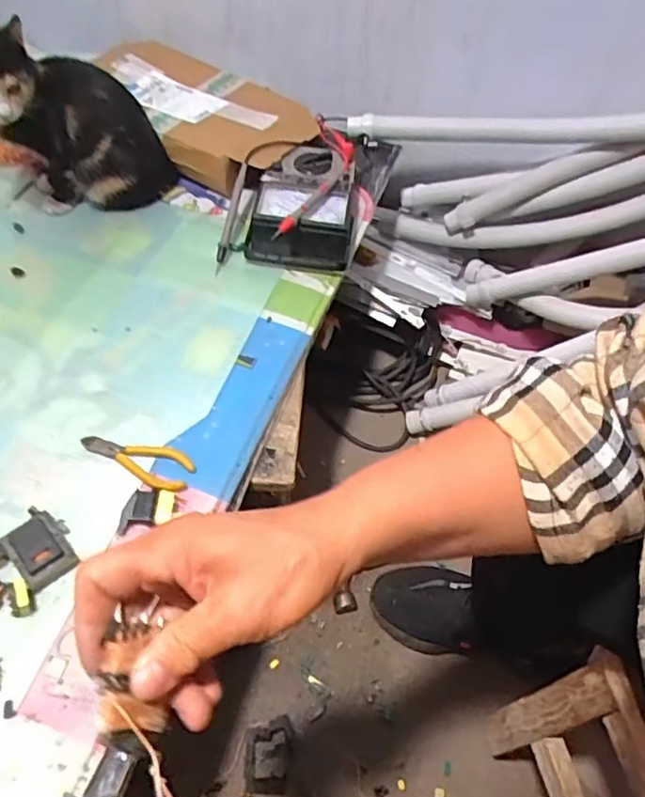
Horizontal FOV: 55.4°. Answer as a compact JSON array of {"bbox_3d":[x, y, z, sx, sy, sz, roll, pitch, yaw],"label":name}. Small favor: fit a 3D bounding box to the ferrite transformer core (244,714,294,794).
[{"bbox_3d":[-0.057,0.393,0.679,0.057,0.007,0.075,-2,54,2],"label":"ferrite transformer core"}]

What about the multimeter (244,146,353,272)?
[{"bbox_3d":[-0.018,-0.235,0.726,0.112,0.052,0.176,9,57,2],"label":"multimeter"}]

